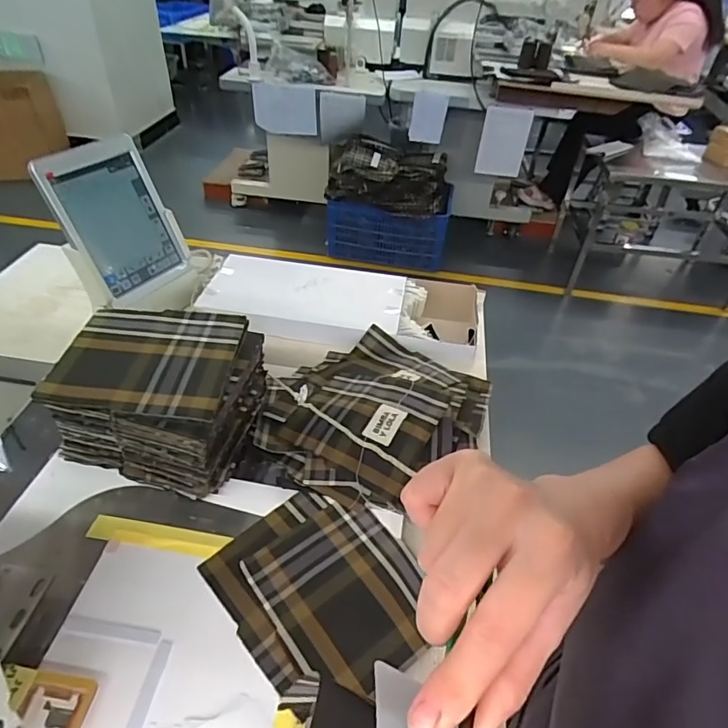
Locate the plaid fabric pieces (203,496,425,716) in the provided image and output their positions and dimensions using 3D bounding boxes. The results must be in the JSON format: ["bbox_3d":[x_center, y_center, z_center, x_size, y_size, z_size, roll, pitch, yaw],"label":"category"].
[{"bbox_3d":[-0.037,0.207,0.473,0.164,0.007,0.185,-27,53,-31],"label":"plaid fabric pieces"}]

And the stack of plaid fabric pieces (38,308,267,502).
[{"bbox_3d":[-0.217,0.037,0.553,0.179,0.127,0.158,11,43,7],"label":"stack of plaid fabric pieces"}]

